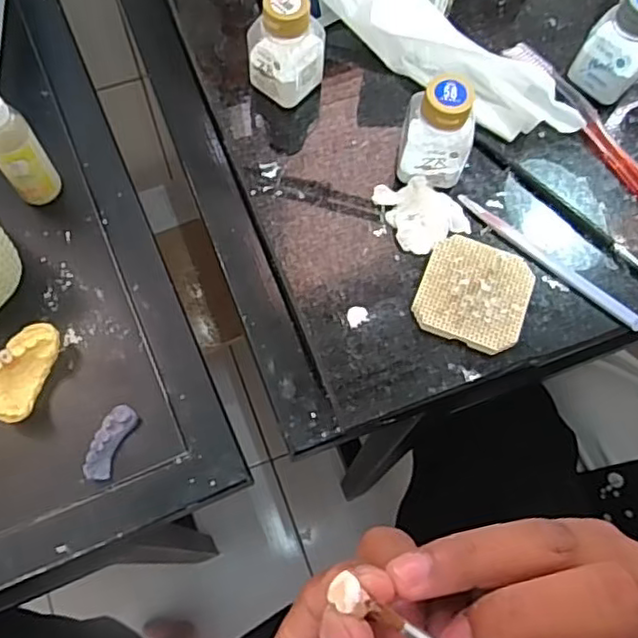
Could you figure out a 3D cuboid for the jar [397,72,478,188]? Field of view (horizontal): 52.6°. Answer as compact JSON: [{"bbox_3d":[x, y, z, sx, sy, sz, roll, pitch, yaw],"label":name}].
[{"bbox_3d":[0.076,-0.116,0.409,0.045,0.075,0.042,1,71,-2],"label":"jar"}]

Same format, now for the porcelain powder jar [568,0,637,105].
[{"bbox_3d":[0.205,-0.187,0.441,0.043,0.073,0.037,40,74,11],"label":"porcelain powder jar"}]

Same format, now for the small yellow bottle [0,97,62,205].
[{"bbox_3d":[-0.210,-0.116,0.450,0.032,0.100,0.024,-30,74,-13],"label":"small yellow bottle"}]

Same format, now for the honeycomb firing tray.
[{"bbox_3d":[0.097,-0.015,0.404,0.067,0.015,0.064,21,72,5],"label":"honeycomb firing tray"}]

